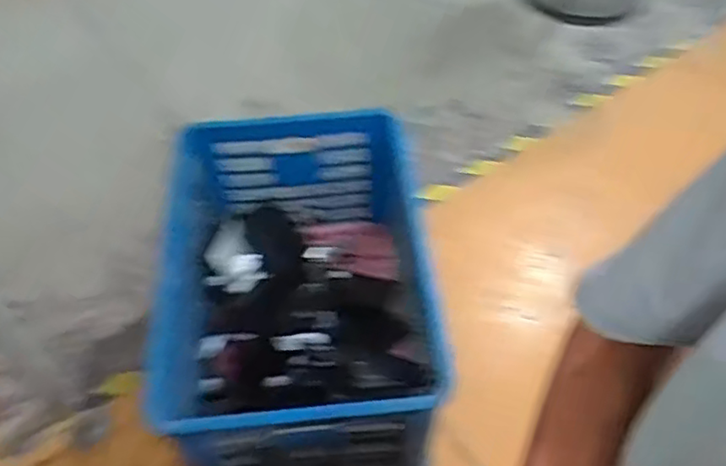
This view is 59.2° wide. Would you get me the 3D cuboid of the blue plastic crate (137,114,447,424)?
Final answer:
[{"bbox_3d":[-0.108,0.110,1.145,0.437,0.363,0.615,-2,52,-1],"label":"blue plastic crate"}]

